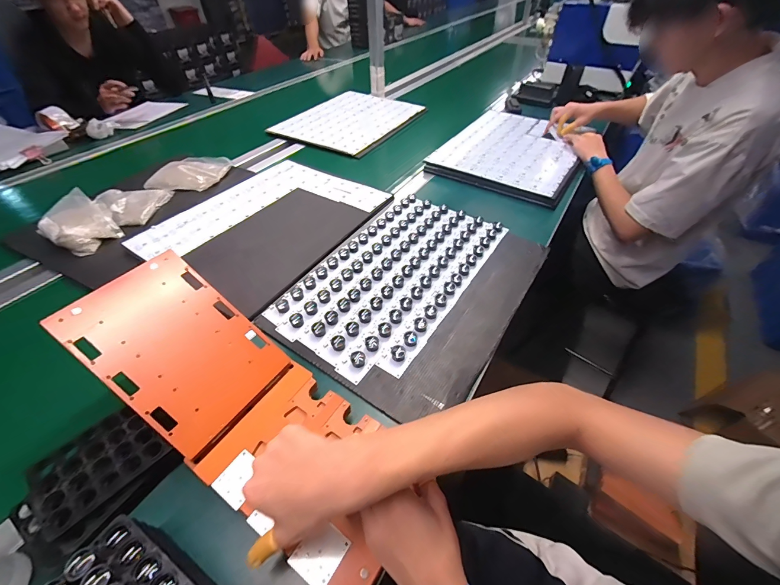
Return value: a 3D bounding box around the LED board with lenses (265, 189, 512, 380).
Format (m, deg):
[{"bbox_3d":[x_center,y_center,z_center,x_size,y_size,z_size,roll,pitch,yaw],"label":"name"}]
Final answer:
[{"bbox_3d":[0.018,-0.047,0.658,0.259,0.018,0.466,27,53,24],"label":"LED board with lenses"}]

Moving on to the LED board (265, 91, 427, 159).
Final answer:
[{"bbox_3d":[-0.139,-0.630,1.211,0.389,0.013,0.479,21,50,20],"label":"LED board"}]

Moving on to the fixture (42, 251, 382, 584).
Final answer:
[{"bbox_3d":[-0.179,0.132,0.408,0.449,0.071,0.172,41,58,11],"label":"fixture"}]

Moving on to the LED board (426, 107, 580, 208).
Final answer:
[{"bbox_3d":[0.367,-0.431,1.007,0.371,0.037,0.497,23,51,21],"label":"LED board"}]

